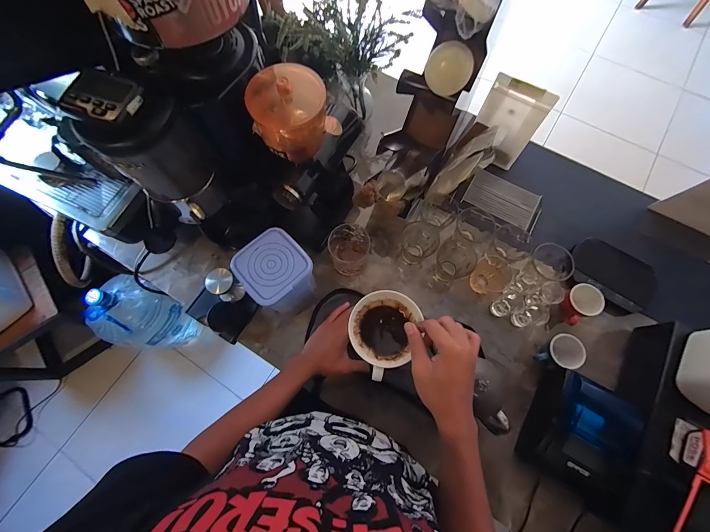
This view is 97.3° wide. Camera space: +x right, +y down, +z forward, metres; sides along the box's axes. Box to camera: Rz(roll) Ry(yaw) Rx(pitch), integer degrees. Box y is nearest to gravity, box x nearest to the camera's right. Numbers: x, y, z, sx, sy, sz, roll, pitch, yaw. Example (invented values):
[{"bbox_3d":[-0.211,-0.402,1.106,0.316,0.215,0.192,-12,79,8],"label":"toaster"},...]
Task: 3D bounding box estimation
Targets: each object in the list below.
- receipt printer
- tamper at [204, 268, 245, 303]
[{"bbox_3d":[0.383,0.288,0.539,0.133,0.113,0.196,28,74,9],"label":"receipt printer"},{"bbox_3d":[-0.262,0.042,0.634,0.054,0.097,0.052,0,72,0],"label":"tamper"}]

